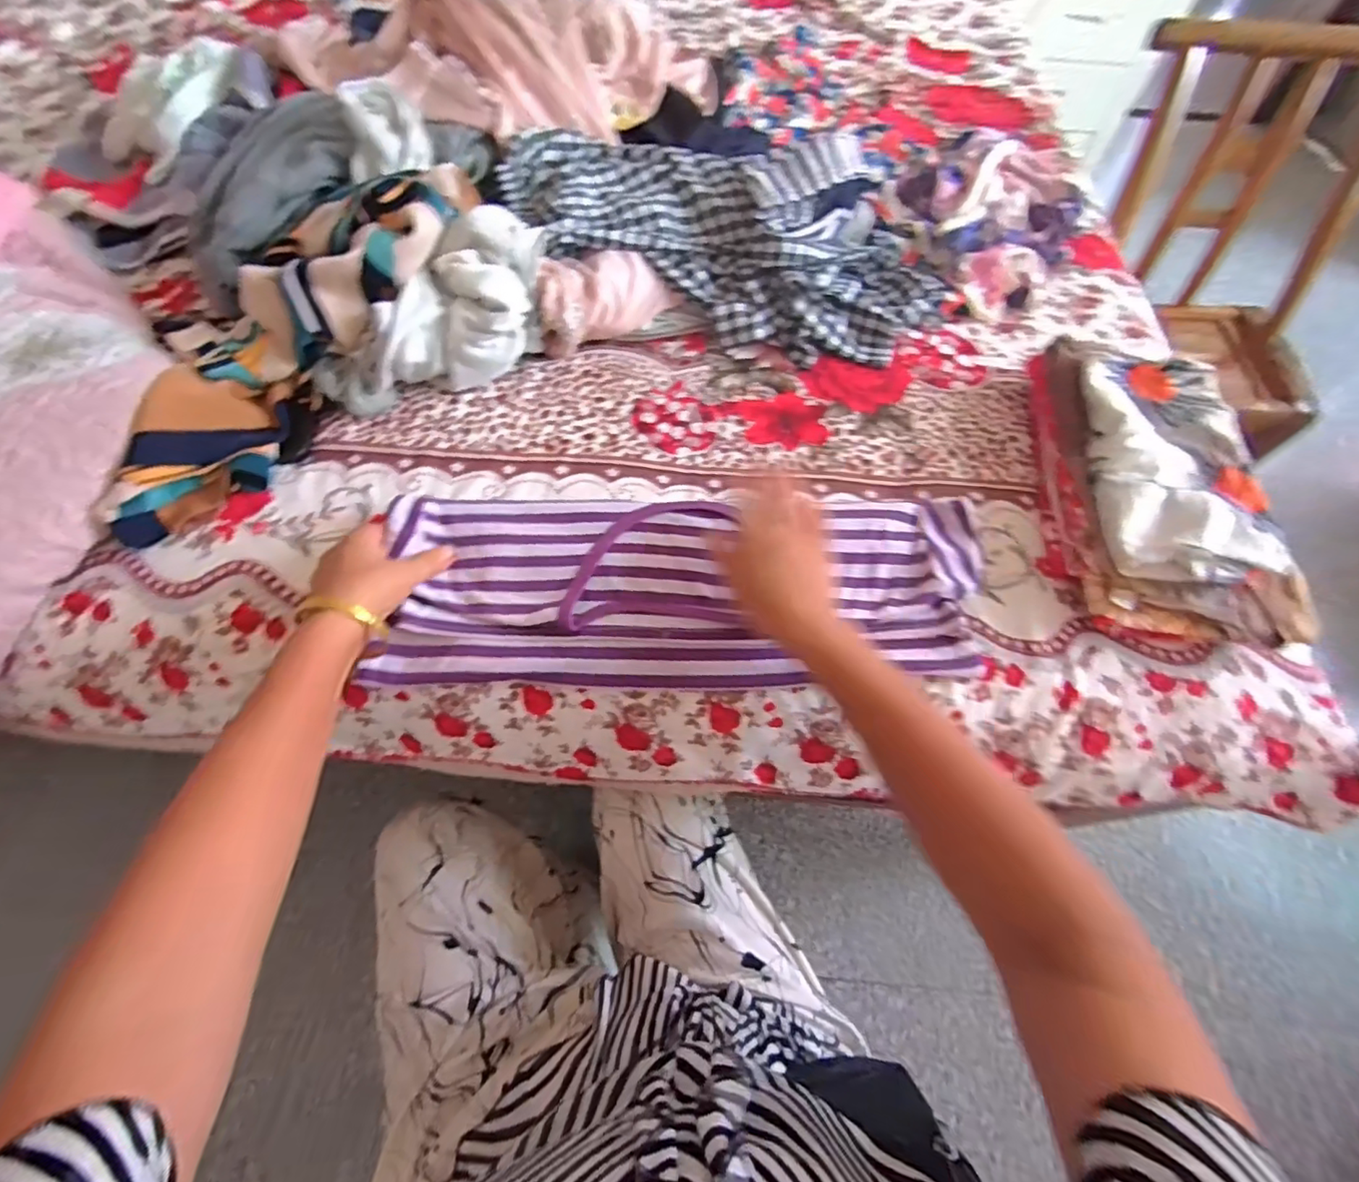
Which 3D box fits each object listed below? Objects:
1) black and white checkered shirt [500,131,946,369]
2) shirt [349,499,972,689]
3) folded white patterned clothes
[{"bbox_3d":[0.049,-0.397,0.647,0.482,0.081,0.235,20,65,7],"label":"black and white checkered shirt"},{"bbox_3d":[0.008,-0.008,0.466,0.479,0.038,0.164,-1,64,-2],"label":"shirt"},{"bbox_3d":[0.424,-0.094,0.506,0.170,0.076,0.277,11,65,4],"label":"folded white patterned clothes"}]

